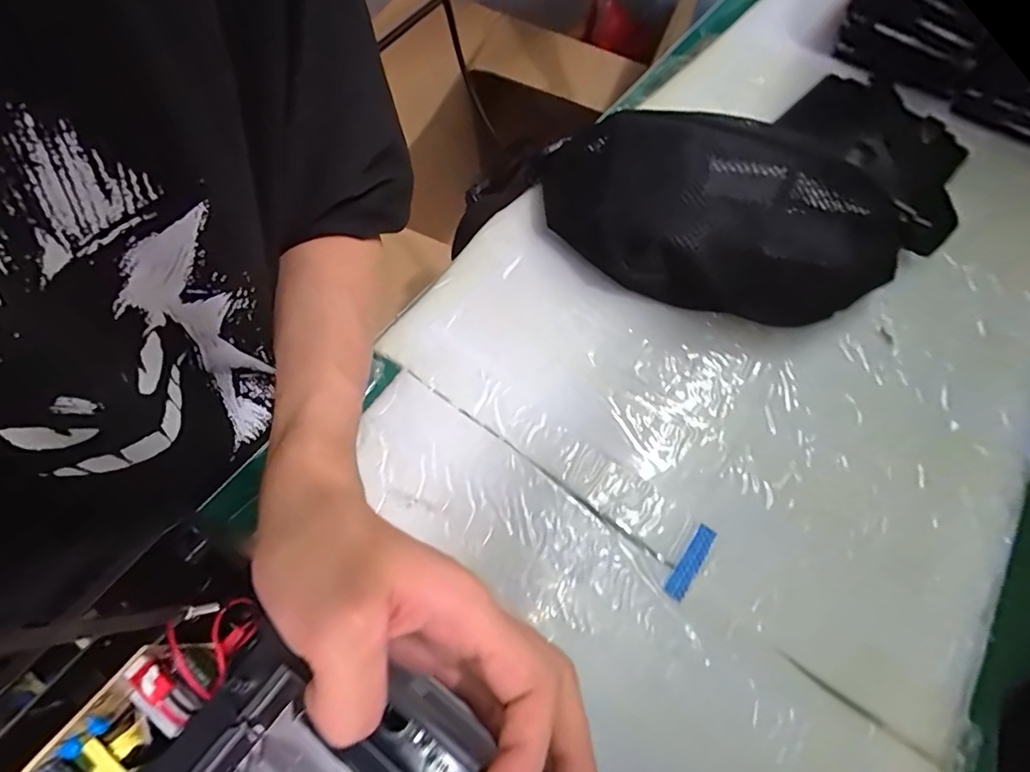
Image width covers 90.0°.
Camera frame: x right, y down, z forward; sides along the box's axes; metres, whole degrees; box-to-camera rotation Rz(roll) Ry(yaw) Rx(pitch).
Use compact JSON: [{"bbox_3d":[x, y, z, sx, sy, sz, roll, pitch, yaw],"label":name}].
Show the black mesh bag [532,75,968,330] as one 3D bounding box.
[{"bbox_3d":[0.179,-0.128,0.376,0.316,0.108,0.140,9,68,-1],"label":"black mesh bag"}]

